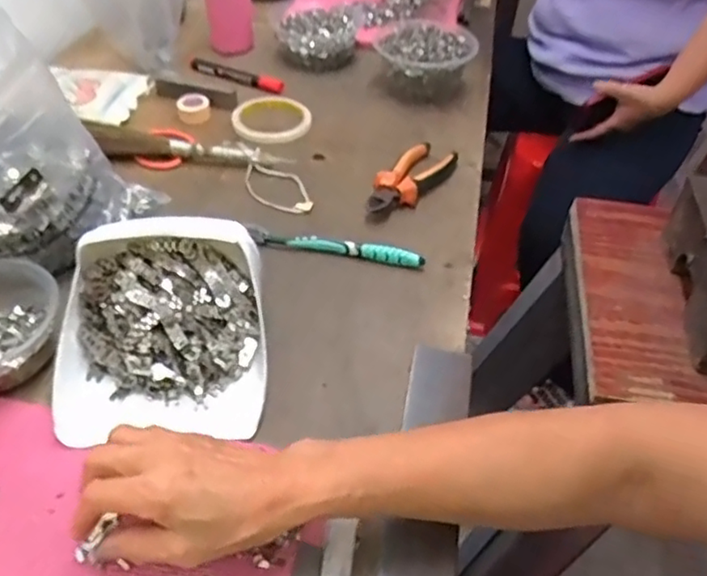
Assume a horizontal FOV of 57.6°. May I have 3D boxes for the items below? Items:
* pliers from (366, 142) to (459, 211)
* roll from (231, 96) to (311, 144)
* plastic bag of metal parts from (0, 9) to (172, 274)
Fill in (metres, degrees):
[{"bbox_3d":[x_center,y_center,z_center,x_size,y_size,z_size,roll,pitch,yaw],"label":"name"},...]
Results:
[{"bbox_3d":[0.061,-0.123,0.708,0.048,0.029,0.145,26,48,19],"label":"pliers"},{"bbox_3d":[-0.104,-0.215,0.817,0.099,0.017,0.099,3,44,-3],"label":"roll"},{"bbox_3d":[-0.294,-0.121,0.564,0.146,0.184,0.182,16,45,12],"label":"plastic bag of metal parts"}]

